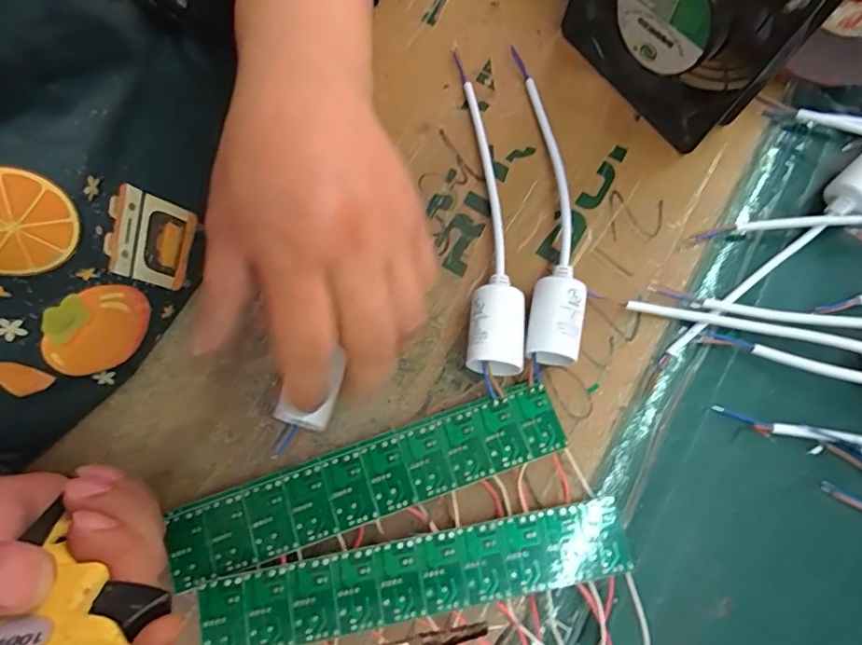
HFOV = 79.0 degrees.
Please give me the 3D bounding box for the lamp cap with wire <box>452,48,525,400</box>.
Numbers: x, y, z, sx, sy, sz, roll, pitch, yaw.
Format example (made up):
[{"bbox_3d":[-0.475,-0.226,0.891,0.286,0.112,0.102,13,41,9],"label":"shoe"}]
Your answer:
[{"bbox_3d":[0.029,-0.067,0.300,0.032,0.030,0.208,-3,76,-1],"label":"lamp cap with wire"}]

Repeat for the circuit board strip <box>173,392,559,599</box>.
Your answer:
[{"bbox_3d":[-0.032,0.080,0.263,0.197,0.004,0.038,-19,72,-5],"label":"circuit board strip"}]

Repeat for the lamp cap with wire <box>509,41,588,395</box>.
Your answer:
[{"bbox_3d":[0.070,-0.072,0.303,0.035,0.028,0.209,2,76,0],"label":"lamp cap with wire"}]

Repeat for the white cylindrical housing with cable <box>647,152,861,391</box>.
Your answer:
[{"bbox_3d":[0.202,-0.037,0.297,0.210,0.024,0.028,-40,79,-10],"label":"white cylindrical housing with cable"}]

